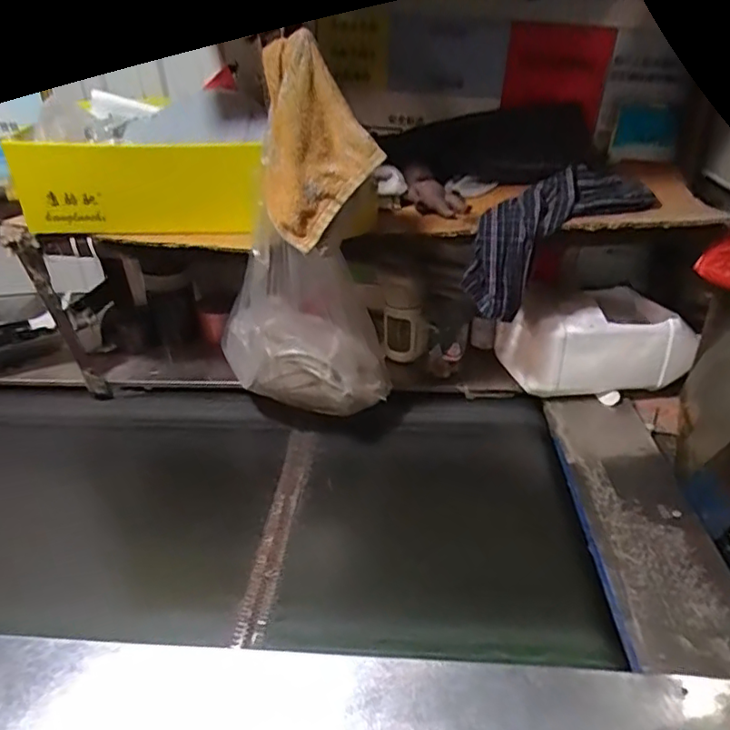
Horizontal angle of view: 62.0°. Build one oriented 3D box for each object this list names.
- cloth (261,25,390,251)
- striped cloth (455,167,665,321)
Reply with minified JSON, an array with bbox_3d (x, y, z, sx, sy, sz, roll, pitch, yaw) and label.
[{"bbox_3d":[-0.054,-0.242,0.673,0.108,0.192,0.105,-15,34,-20],"label":"cloth"},{"bbox_3d":[0.255,-0.181,0.818,0.301,0.100,0.127,-37,44,-21],"label":"striped cloth"}]

